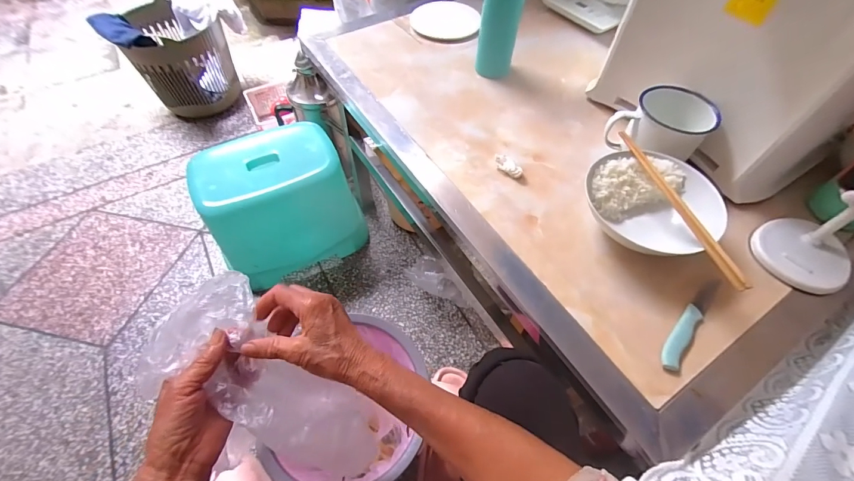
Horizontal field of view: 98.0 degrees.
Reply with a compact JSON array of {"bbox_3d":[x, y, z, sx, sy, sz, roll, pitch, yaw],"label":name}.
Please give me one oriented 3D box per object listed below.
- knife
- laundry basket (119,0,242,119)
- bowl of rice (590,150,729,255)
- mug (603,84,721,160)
[{"bbox_3d":[0.289,0.089,0.408,0.020,0.008,0.132,38,64,22],"label":"knife"},{"bbox_3d":[-0.865,-0.631,1.320,0.294,0.289,0.263,-38,65,-22],"label":"laundry basket"},{"bbox_3d":[0.276,-0.042,0.463,0.125,0.060,0.147,-23,60,-15],"label":"bowl of rice"},{"bbox_3d":[0.312,-0.150,0.513,0.117,0.087,0.082,8,57,5],"label":"mug"}]

